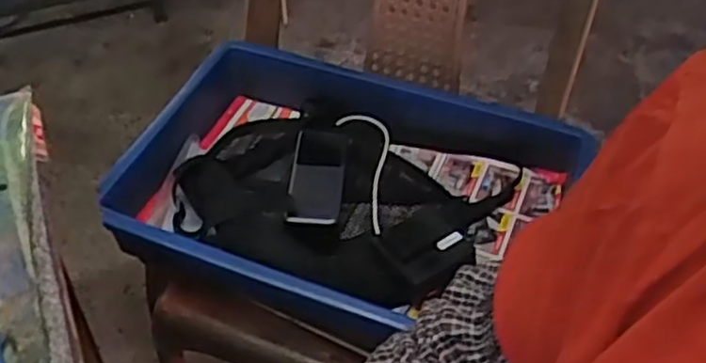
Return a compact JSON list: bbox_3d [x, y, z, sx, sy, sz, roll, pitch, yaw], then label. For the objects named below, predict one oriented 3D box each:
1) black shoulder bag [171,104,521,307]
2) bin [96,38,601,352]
[{"bbox_3d":[-0.019,0.019,0.750,0.310,0.058,0.241,20,47,18],"label":"black shoulder bag"},{"bbox_3d":[-0.019,0.012,0.742,0.441,0.097,0.293,18,47,15],"label":"bin"}]

